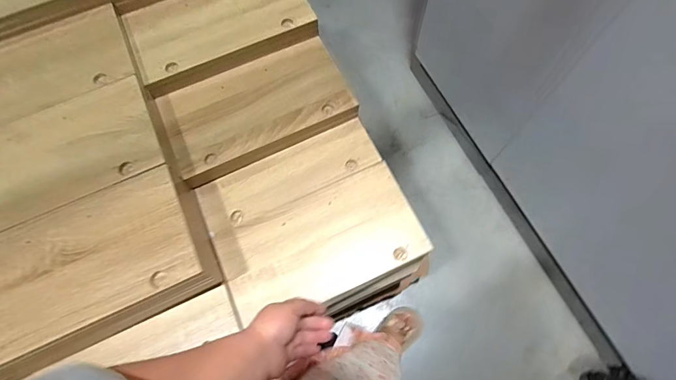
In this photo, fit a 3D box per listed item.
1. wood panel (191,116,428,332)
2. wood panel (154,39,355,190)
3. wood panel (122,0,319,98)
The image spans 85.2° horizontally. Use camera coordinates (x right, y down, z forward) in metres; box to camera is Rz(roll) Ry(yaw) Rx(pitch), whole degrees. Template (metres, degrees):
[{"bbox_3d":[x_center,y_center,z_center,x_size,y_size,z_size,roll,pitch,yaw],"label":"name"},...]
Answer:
[{"bbox_3d":[-0.052,0.056,0.684,0.351,0.020,0.296,-25,70,-8],"label":"wood panel"},{"bbox_3d":[-0.158,-0.163,0.736,0.350,0.043,0.190,-25,70,-8],"label":"wood panel"},{"bbox_3d":[-0.244,-0.345,0.764,0.355,0.039,0.207,-25,70,-8],"label":"wood panel"}]

